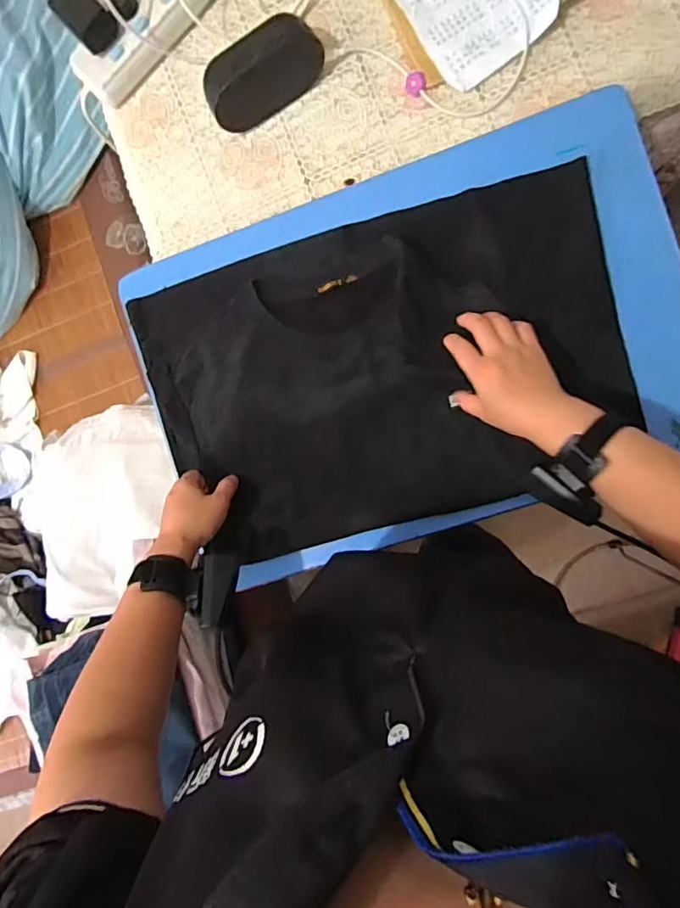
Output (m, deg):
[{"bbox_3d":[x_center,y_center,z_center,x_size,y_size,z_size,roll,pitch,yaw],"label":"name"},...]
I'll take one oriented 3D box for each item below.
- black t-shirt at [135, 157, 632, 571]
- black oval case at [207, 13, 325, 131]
[{"bbox_3d":[0.047,-0.081,0.571,0.510,0.032,0.327,-15,89,7],"label":"black t-shirt"},{"bbox_3d":[-0.086,-0.421,0.574,0.135,0.060,0.054,-32,86,7],"label":"black oval case"}]

